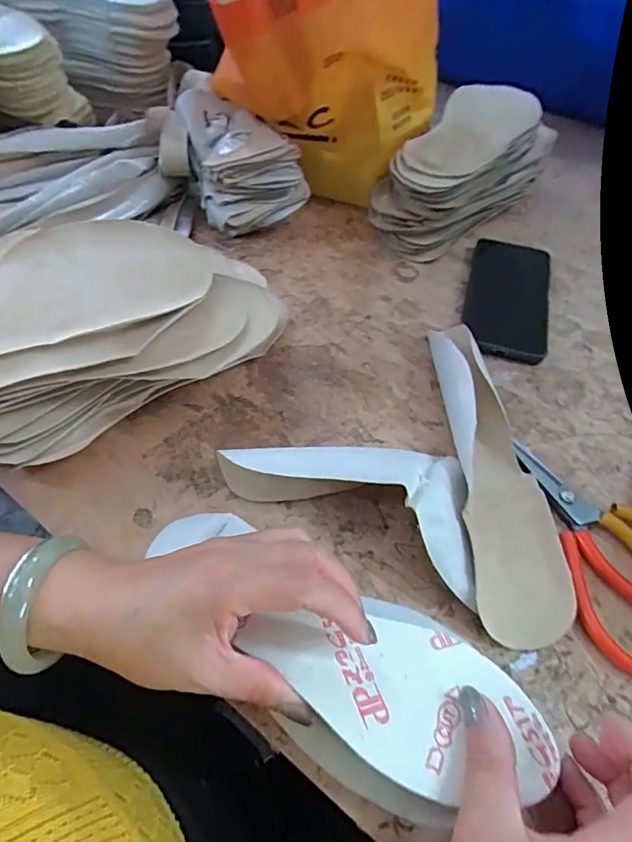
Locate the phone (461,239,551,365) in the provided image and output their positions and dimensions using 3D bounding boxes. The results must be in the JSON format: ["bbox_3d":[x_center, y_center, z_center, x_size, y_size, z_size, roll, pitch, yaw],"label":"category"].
[{"bbox_3d":[0.191,-0.124,0.480,0.079,0.013,0.173,15,54,8],"label":"phone"}]

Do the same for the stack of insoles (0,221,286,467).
[{"bbox_3d":[-0.170,-0.052,0.348,0.289,0.104,0.127,-17,57,-15],"label":"stack of insoles"}]

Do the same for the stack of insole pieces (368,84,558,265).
[{"bbox_3d":[0.166,-0.275,0.537,0.116,0.093,0.237,31,58,18],"label":"stack of insole pieces"}]

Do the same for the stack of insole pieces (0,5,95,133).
[{"bbox_3d":[-0.361,-0.395,0.532,0.247,0.088,0.102,37,60,22],"label":"stack of insole pieces"}]

